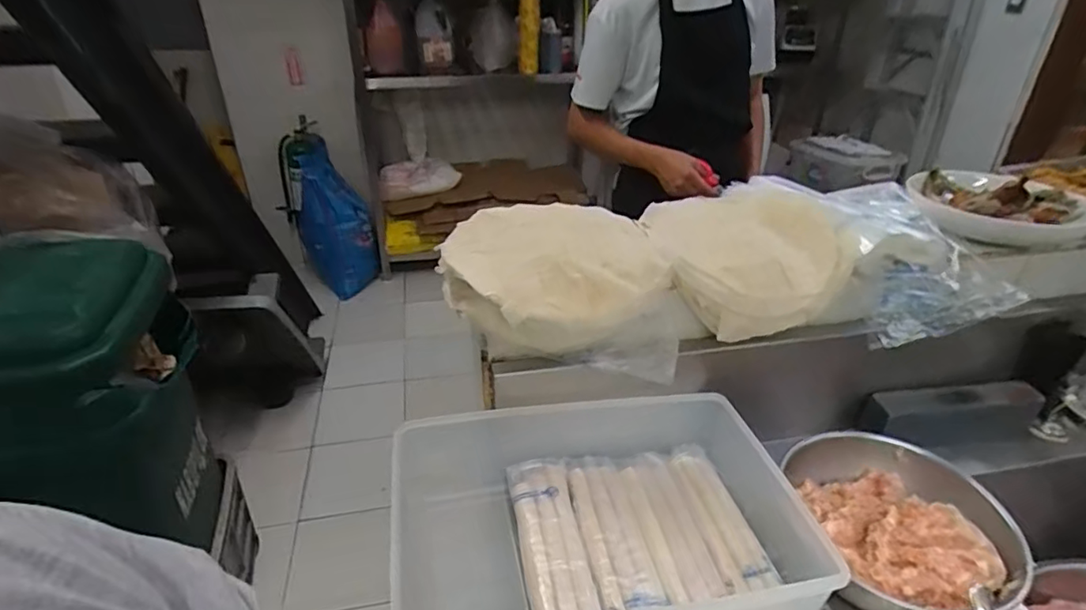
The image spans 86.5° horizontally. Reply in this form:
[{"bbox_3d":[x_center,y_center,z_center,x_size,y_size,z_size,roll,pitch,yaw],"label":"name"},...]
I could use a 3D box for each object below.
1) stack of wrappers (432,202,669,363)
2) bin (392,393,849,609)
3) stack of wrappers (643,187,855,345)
[{"bbox_3d":[0.008,-0.031,0.672,0.233,0.117,0.208,-7,31,-12],"label":"stack of wrappers"},{"bbox_3d":[0.060,0.221,0.578,0.380,0.120,0.255,-6,31,-9],"label":"bin"},{"bbox_3d":[0.244,-0.063,0.725,0.228,0.101,0.206,-4,31,-6],"label":"stack of wrappers"}]

